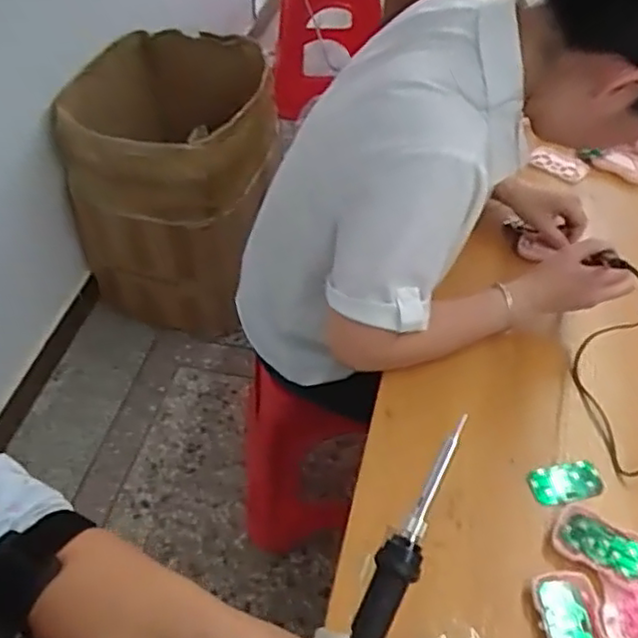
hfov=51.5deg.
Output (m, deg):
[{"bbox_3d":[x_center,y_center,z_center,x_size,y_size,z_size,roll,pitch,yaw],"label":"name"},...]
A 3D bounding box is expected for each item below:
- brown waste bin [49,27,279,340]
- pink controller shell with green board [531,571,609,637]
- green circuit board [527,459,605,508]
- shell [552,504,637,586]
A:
[{"bbox_3d":[-0.365,-0.331,1.629,0.460,0.552,0.487,7,50,4],"label":"brown waste bin"},{"bbox_3d":[0.225,0.273,0.588,0.057,0.020,0.089,-4,50,-5],"label":"pink controller shell with green board"},{"bbox_3d":[0.256,0.170,0.684,0.075,0.010,0.042,-9,51,-10],"label":"green circuit board"},{"bbox_3d":[0.272,0.217,0.634,0.089,0.027,0.051,27,54,20],"label":"shell"}]

